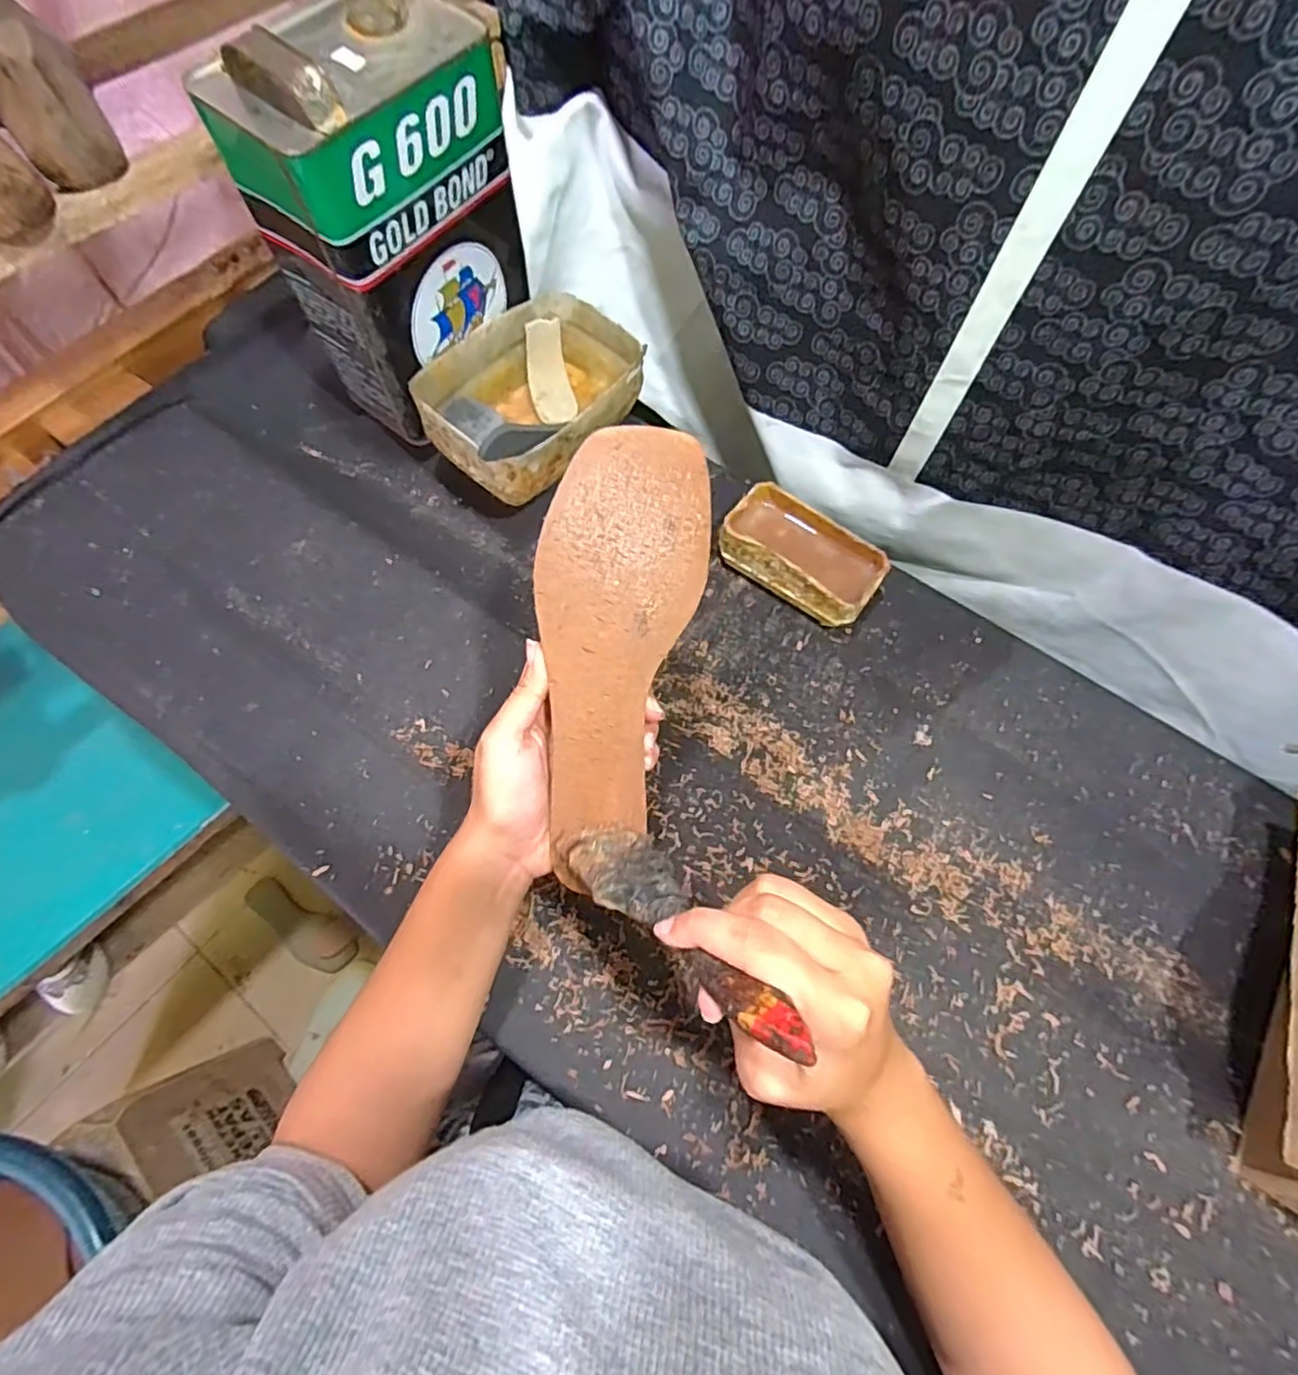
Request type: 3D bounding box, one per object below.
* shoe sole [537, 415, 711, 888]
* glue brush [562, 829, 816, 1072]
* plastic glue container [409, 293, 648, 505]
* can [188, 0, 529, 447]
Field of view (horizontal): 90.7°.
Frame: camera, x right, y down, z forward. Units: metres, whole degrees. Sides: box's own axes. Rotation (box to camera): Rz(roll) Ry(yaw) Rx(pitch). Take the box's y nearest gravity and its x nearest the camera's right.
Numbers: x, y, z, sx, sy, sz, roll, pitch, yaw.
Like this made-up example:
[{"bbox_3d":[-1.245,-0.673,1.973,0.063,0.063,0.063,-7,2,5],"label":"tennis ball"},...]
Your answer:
[{"bbox_3d":[-0.022,-0.019,0.329,0.081,0.009,0.227,12,93,-13],"label":"shoe sole"},{"bbox_3d":[0.010,0.096,0.264,0.036,0.014,0.144,-37,32,-17],"label":"glue brush"},{"bbox_3d":[-0.097,-0.246,0.544,0.127,0.071,0.184,37,70,12],"label":"plastic glue container"},{"bbox_3d":[-0.189,-0.340,0.490,0.106,0.242,0.165,33,69,11],"label":"can"}]

